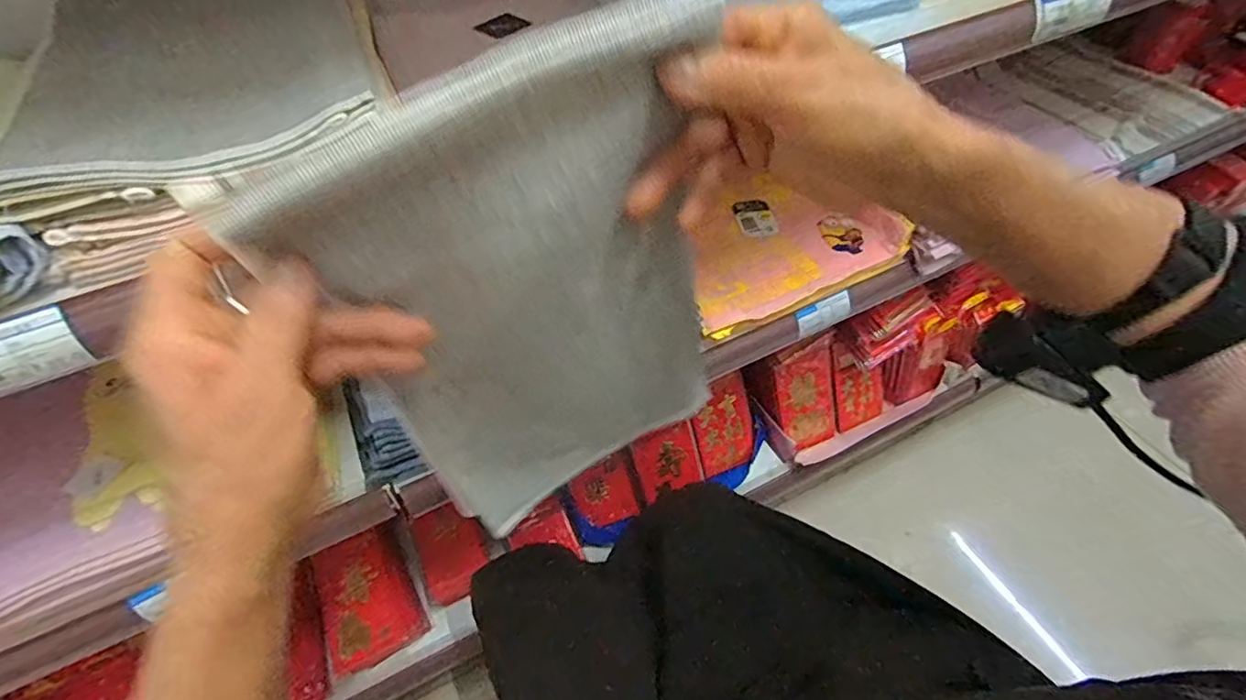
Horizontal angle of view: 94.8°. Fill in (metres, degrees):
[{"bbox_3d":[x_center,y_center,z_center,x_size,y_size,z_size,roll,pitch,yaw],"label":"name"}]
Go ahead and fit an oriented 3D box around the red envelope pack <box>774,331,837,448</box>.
[{"bbox_3d":[0.288,0.066,0.878,0.094,0.164,0.022,-20,25,-11],"label":"red envelope pack"}]

